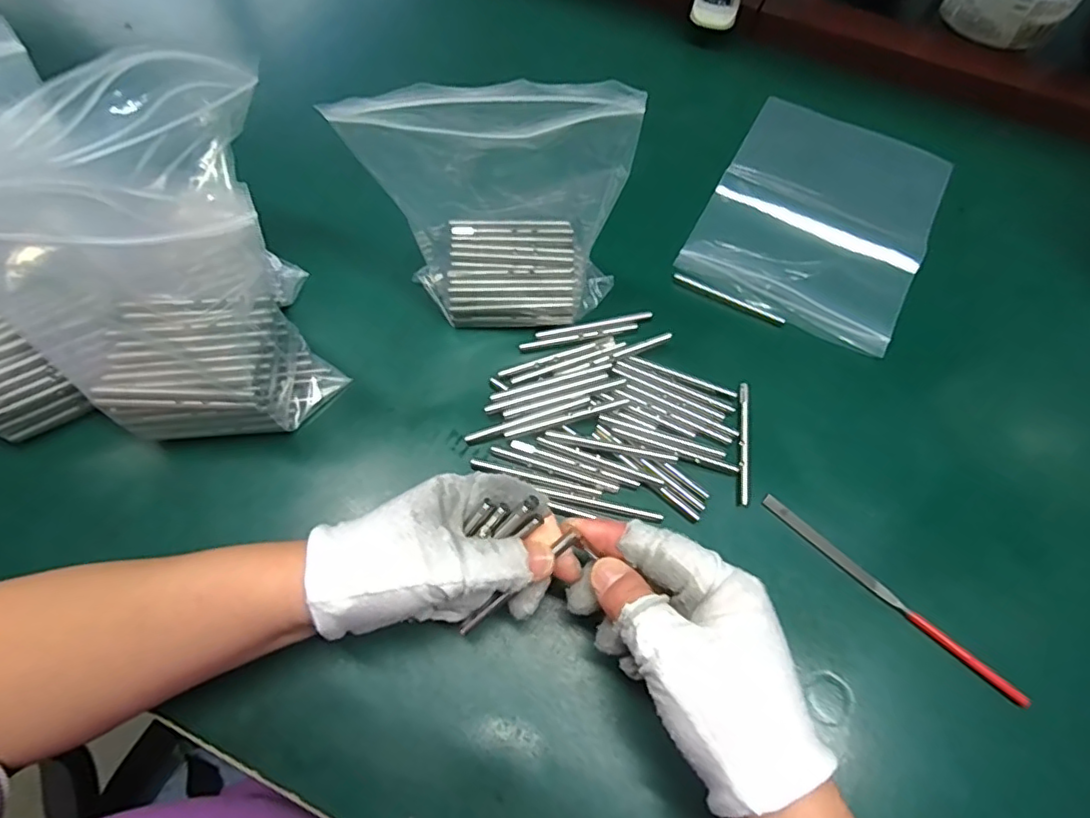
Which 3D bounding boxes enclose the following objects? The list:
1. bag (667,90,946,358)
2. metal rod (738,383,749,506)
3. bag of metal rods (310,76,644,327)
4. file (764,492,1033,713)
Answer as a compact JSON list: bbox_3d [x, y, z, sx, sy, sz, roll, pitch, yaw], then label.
[{"bbox_3d":[0.205,-0.147,0.441,0.149,0.008,0.208,27,66,10],"label":"bag"},{"bbox_3d":[0.120,0.019,0.359,0.005,0.006,0.077,8,67,2],"label":"metal rod"},{"bbox_3d":[-0.028,-0.114,0.333,0.142,0.151,0.071,0,67,-1],"label":"bag of metal rods"},{"bbox_3d":[0.188,0.102,0.326,0.158,0.008,0.010,41,72,15],"label":"file"}]

